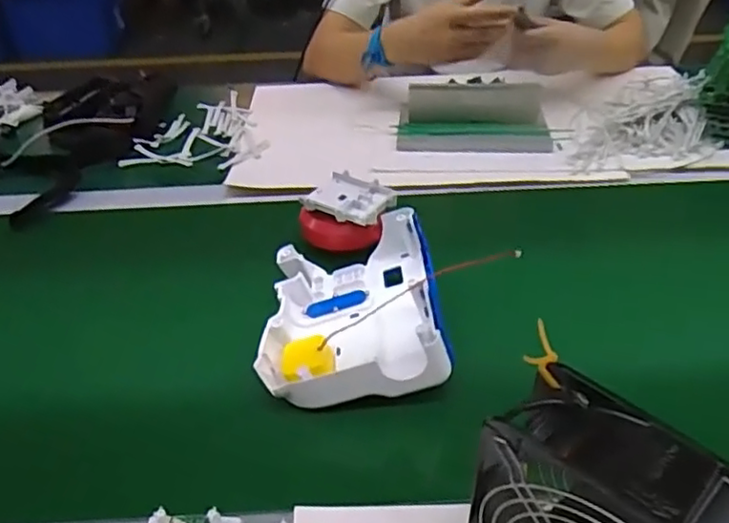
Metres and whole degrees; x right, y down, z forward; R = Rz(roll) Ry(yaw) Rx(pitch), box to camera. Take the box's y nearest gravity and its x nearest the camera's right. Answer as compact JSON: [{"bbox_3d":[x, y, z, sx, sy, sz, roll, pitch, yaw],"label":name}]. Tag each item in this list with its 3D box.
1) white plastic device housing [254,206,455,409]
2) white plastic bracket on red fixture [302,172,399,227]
[{"bbox_3d":[-0.011,0.037,0.553,0.144,0.073,0.187,-2,37,-1],"label":"white plastic device housing"},{"bbox_3d":[-0.012,-0.063,0.659,0.083,0.011,0.069,24,46,28],"label":"white plastic bracket on red fixture"}]

